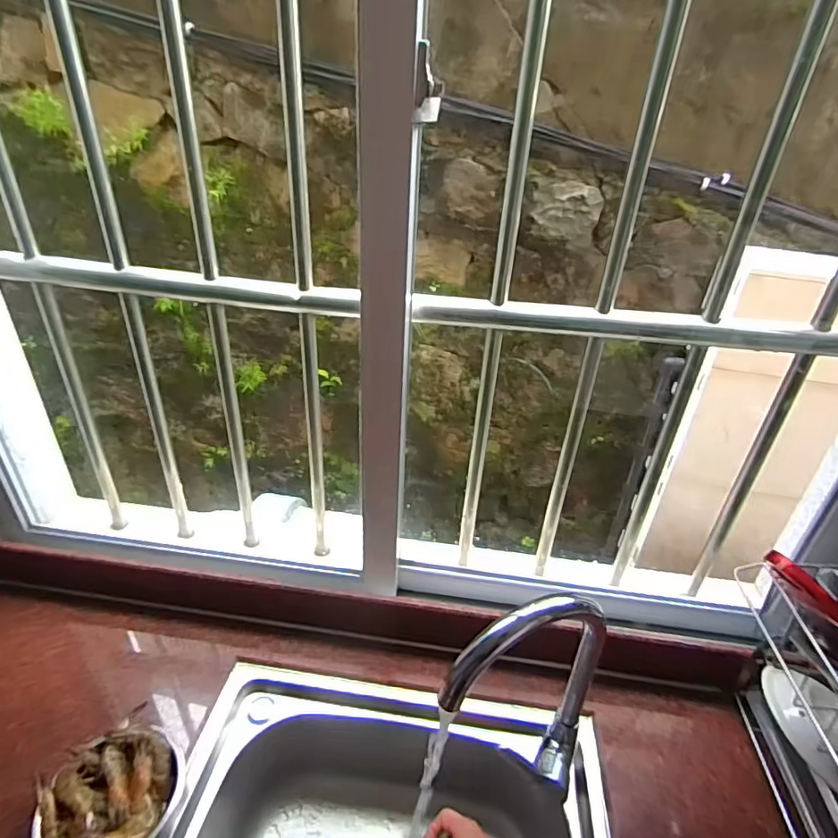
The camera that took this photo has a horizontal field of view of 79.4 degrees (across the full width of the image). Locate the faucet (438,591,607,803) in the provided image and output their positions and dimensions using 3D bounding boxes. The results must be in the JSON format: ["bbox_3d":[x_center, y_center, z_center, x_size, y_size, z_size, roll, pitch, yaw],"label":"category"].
[{"bbox_3d":[0.103,0.292,0.515,0.178,0.264,0.062,-2,31,-9],"label":"faucet"}]

